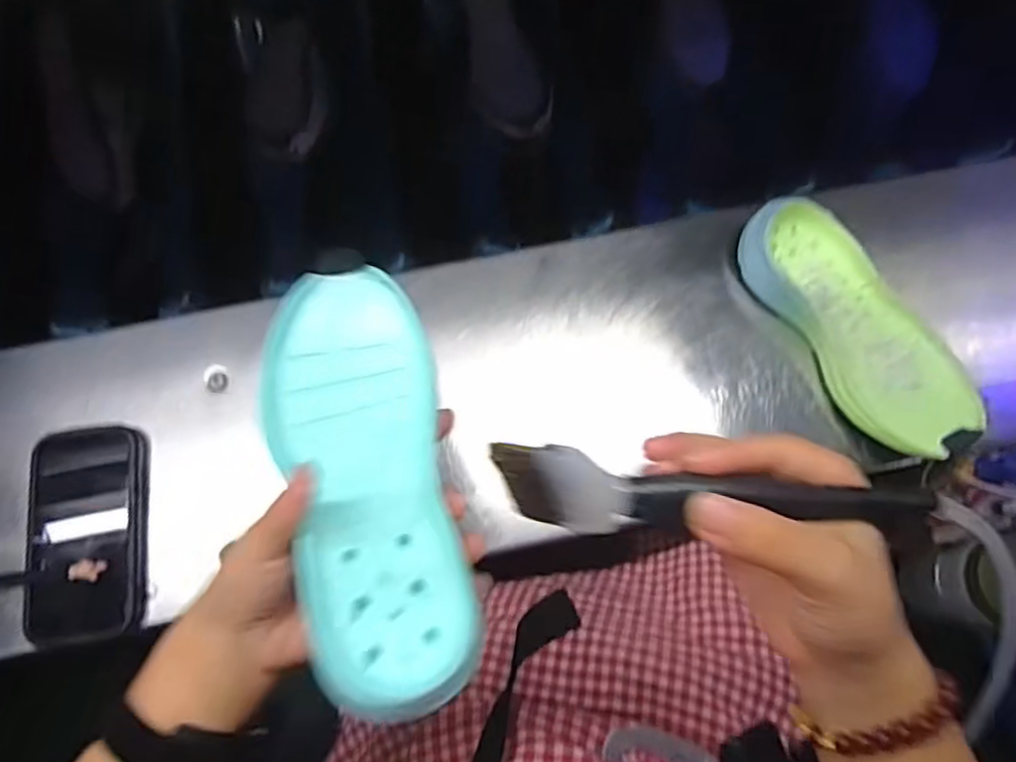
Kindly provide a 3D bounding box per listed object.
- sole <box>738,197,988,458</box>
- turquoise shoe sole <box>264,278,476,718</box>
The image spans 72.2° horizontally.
[{"bbox_3d":[0.270,-0.043,0.547,0.090,0.049,0.223,-31,75,-9],"label":"sole"},{"bbox_3d":[-0.066,0.041,0.321,0.073,0.024,0.205,-13,66,-5],"label":"turquoise shoe sole"}]

